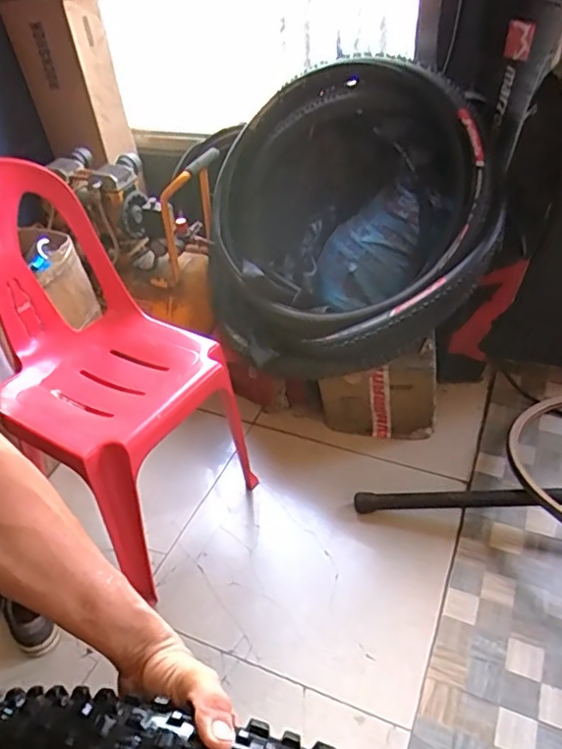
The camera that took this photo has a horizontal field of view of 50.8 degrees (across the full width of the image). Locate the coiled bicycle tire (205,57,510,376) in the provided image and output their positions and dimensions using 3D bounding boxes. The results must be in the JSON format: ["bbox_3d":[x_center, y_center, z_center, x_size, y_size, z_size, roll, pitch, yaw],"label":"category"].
[{"bbox_3d":[0.151,-0.361,1.475,0.759,0.746,0.178,10,3,30],"label":"coiled bicycle tire"}]

